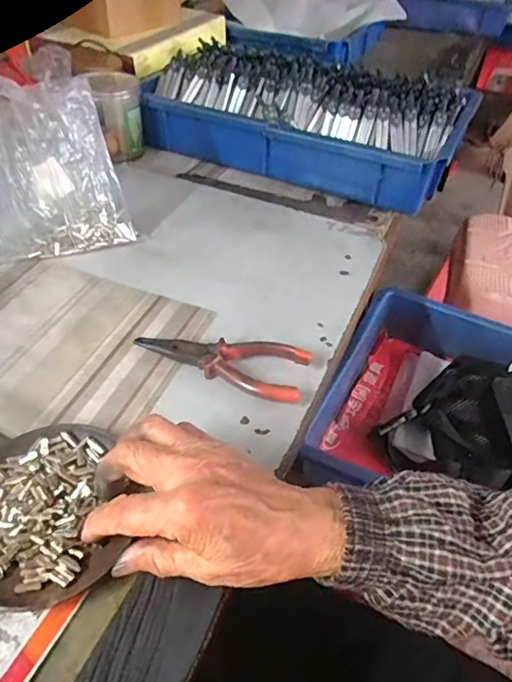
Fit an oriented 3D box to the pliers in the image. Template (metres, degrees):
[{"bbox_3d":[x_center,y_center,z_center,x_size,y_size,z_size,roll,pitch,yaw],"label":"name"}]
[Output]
[{"bbox_3d":[-0.027,0.013,0.422,0.142,0.022,0.051,20,47,13],"label":"pliers"}]

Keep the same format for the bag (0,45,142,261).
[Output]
[{"bbox_3d":[-0.215,-0.185,0.517,0.157,0.139,0.140,-6,47,-13],"label":"bag"}]

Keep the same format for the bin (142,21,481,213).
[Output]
[{"bbox_3d":[0.072,-0.322,0.700,0.414,0.113,0.237,20,47,17],"label":"bin"}]

